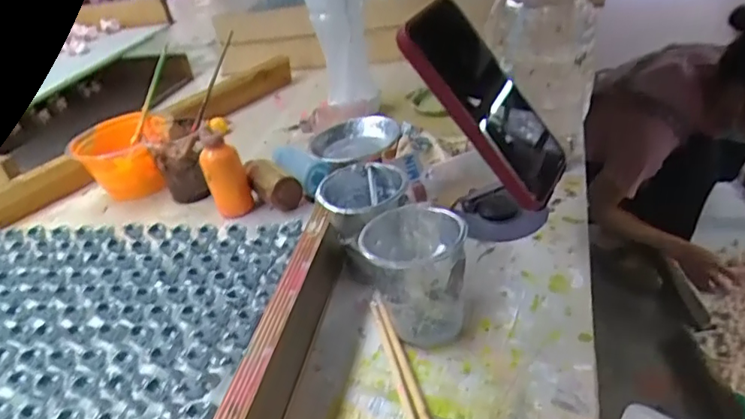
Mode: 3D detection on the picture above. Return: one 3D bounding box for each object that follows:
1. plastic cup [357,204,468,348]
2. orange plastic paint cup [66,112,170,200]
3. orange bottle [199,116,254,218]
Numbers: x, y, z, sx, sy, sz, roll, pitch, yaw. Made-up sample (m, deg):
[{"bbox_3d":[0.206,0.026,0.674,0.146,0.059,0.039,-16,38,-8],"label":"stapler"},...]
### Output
[{"bbox_3d":[0.029,0.046,0.360,0.062,0.081,0.060,-8,32,5],"label":"plastic cup"},{"bbox_3d":[-0.274,-0.054,0.622,0.102,0.071,0.102,-8,32,5],"label":"orange plastic paint cup"},{"bbox_3d":[-0.143,-0.038,0.528,0.037,0.091,0.029,-19,33,-12],"label":"orange bottle"}]

